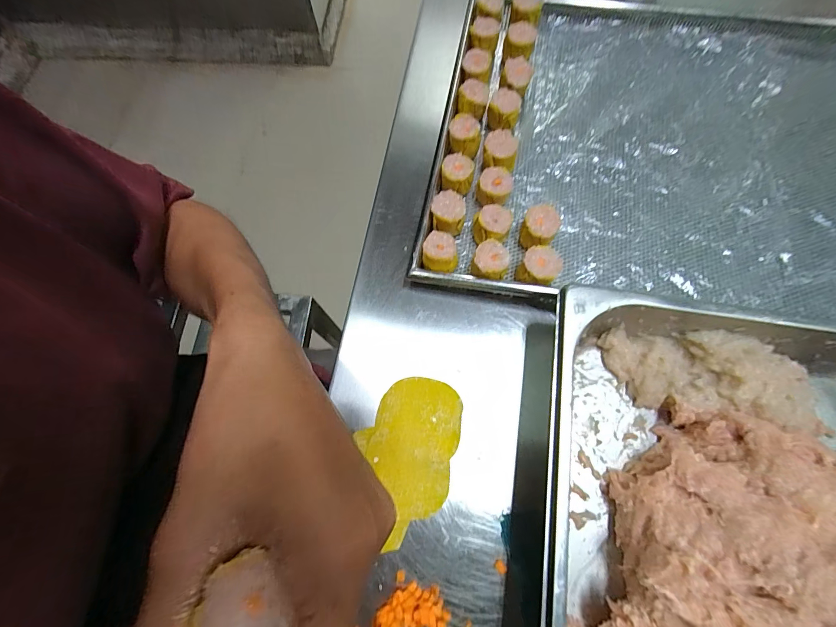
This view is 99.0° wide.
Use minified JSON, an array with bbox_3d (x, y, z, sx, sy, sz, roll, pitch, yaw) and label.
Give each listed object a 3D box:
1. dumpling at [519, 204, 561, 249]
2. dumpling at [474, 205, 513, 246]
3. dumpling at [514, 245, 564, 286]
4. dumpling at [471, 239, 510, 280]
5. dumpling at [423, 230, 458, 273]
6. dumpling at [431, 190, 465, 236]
[{"bbox_3d":[0.122,-0.084,0.365,0.033,0.035,0.039,29,75,11],"label":"dumpling"},{"bbox_3d":[0.075,-0.089,0.371,0.036,0.031,0.039,-1,72,2],"label":"dumpling"},{"bbox_3d":[0.116,-0.041,0.348,0.034,0.038,0.039,35,77,12],"label":"dumpling"},{"bbox_3d":[0.071,-0.049,0.353,0.033,0.038,0.036,-1,72,2],"label":"dumpling"},{"bbox_3d":[0.021,-0.057,0.361,0.033,0.033,0.039,-6,72,0],"label":"dumpling"},{"bbox_3d":[0.032,-0.102,0.376,0.033,0.032,0.043,5,72,4],"label":"dumpling"}]

